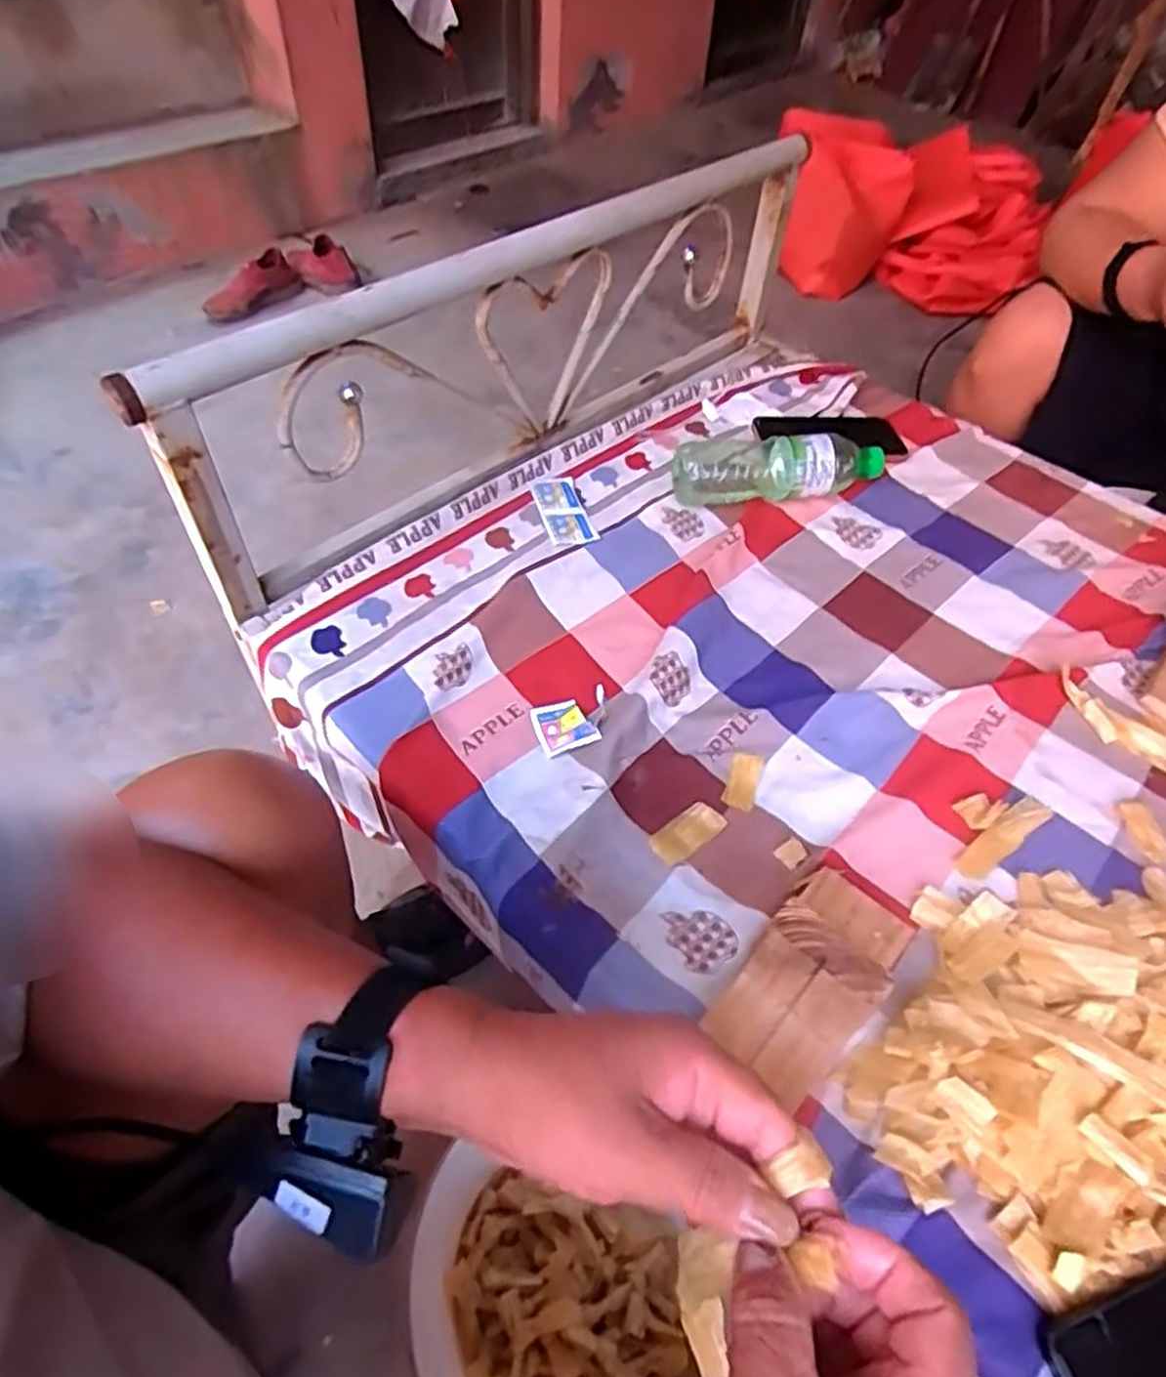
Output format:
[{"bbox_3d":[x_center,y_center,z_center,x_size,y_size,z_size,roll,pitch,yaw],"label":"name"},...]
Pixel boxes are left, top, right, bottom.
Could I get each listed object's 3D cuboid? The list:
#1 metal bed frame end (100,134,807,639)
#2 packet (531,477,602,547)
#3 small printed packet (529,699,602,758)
[{"bbox_3d":[-0.029,-0.334,0.761,0.787,0.228,0.071,-35,61,-28],"label":"metal bed frame end"},{"bbox_3d":[-0.021,-0.182,0.780,0.051,0.007,0.100,-7,55,-18],"label":"packet"},{"bbox_3d":[-0.014,0.030,0.609,0.045,0.007,0.047,-13,53,-14],"label":"small printed packet"}]

